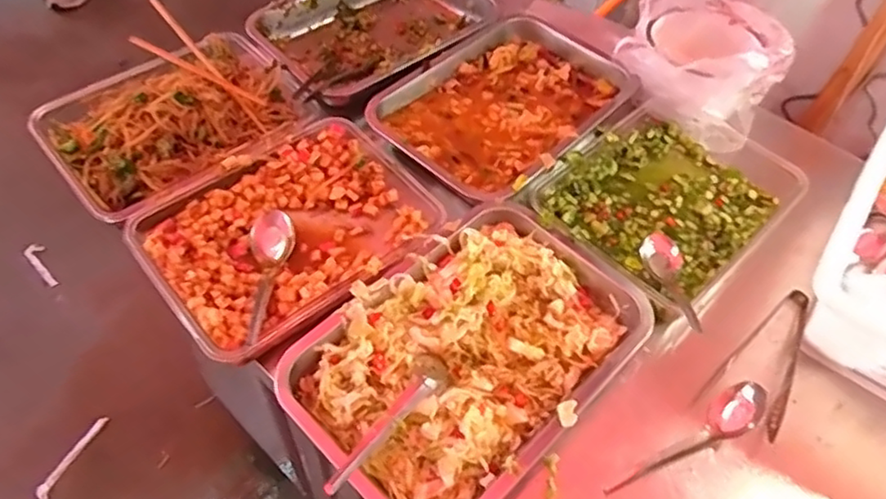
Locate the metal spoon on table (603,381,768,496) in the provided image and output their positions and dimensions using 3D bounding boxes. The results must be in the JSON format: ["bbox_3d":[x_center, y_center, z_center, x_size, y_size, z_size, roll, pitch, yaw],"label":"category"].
[{"bbox_3d":[0.212,0.169,0.558,0.161,0.024,0.036,-30,58,-10],"label":"metal spoon on table"}]

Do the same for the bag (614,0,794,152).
[{"bbox_3d":[0.317,-0.240,0.797,0.176,0.115,0.180,21,52,13],"label":"bag"}]

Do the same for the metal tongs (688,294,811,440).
[{"bbox_3d":[0.321,0.102,0.614,0.071,0.022,0.165,38,57,24],"label":"metal tongs"}]

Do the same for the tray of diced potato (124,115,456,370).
[{"bbox_3d":[-0.152,-0.019,0.662,0.278,0.047,0.214,-35,61,-28],"label":"tray of diced potato"}]

